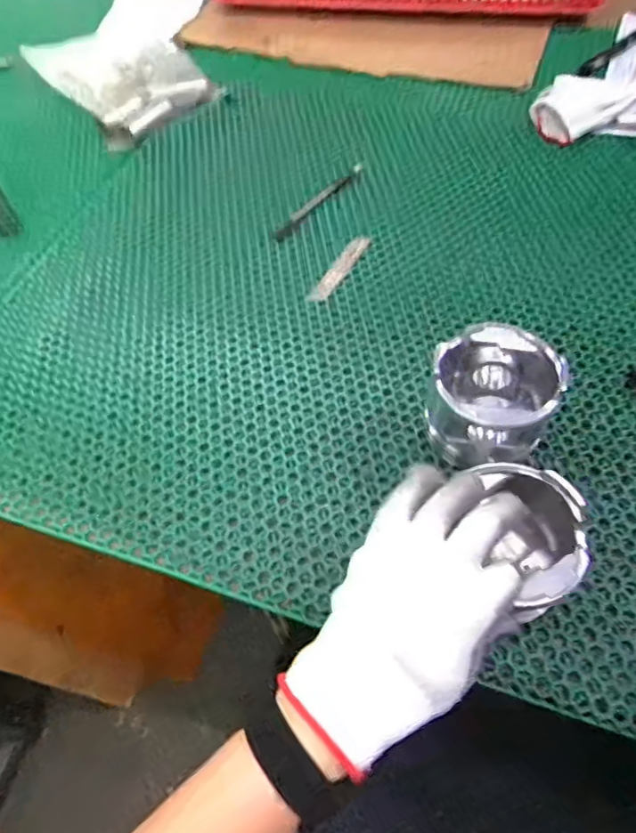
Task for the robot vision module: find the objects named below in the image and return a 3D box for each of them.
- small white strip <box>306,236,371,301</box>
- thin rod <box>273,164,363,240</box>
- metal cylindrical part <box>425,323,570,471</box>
[{"bbox_3d":[0.022,-0.155,0.575,0.019,0.009,0.097,28,63,19],"label":"small white strip"},{"bbox_3d":[0.002,-0.249,0.635,0.016,0.008,0.146,36,66,23],"label":"thin rod"},{"bbox_3d":[0.135,-0.013,0.436,0.093,0.080,0.088,-2,58,3],"label":"metal cylindrical part"}]

